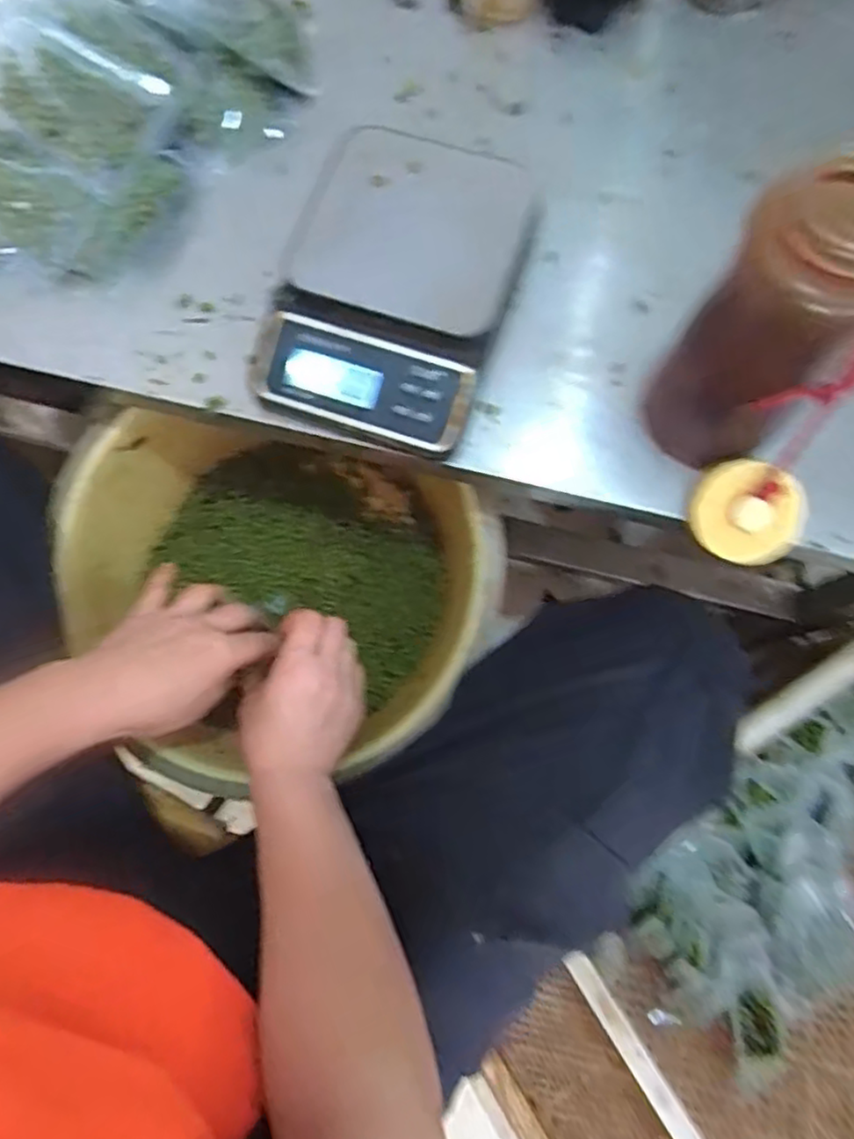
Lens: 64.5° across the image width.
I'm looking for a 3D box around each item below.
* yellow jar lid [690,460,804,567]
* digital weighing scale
[{"bbox_3d":[0.205,-0.036,0.437,0.066,0.008,0.066,2,98,15],"label":"yellow jar lid"},{"bbox_3d":[-0.022,-0.198,0.481,0.157,0.052,0.214,17,77,4],"label":"digital weighing scale"}]

